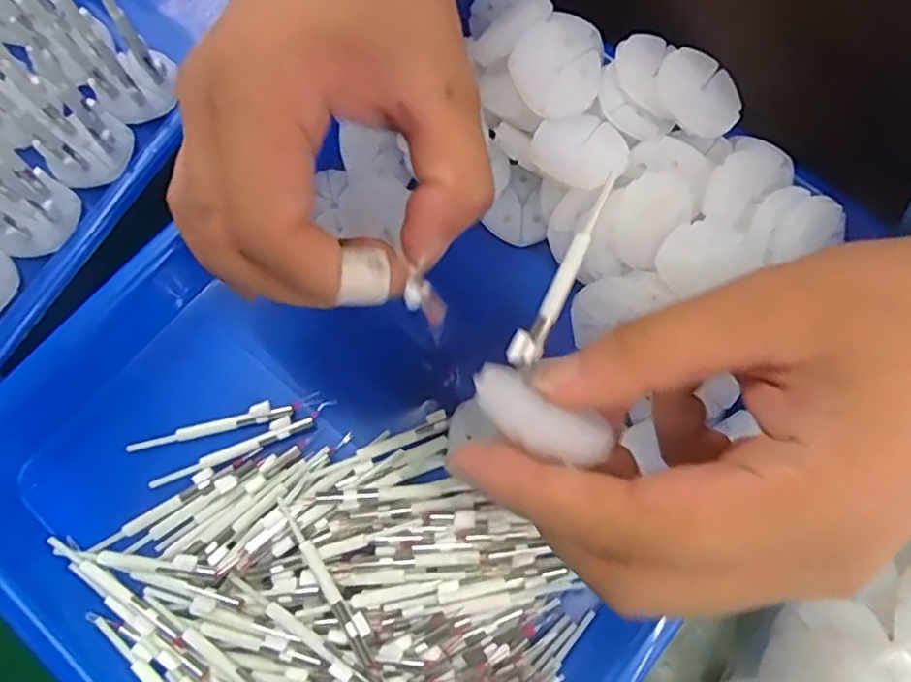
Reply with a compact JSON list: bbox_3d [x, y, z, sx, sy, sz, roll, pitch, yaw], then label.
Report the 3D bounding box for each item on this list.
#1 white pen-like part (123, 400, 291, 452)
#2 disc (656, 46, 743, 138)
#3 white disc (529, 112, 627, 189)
[{"bbox_3d":[-0.101,0.036,0.256,0.066,0.004,0.008,-17,74,-5],"label":"white pen-like part"},{"bbox_3d":[0.099,-0.101,0.255,0.035,0.009,0.034,0,73,0],"label":"disc"},{"bbox_3d":[0.050,-0.077,0.253,0.037,0.008,0.035,0,73,0],"label":"white disc"}]

